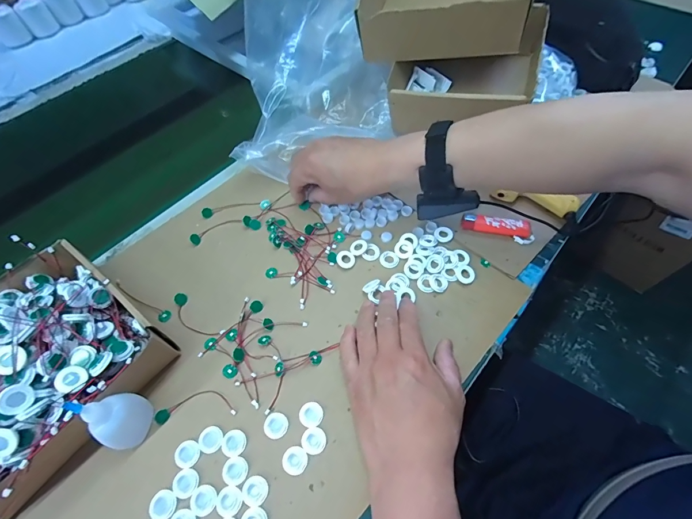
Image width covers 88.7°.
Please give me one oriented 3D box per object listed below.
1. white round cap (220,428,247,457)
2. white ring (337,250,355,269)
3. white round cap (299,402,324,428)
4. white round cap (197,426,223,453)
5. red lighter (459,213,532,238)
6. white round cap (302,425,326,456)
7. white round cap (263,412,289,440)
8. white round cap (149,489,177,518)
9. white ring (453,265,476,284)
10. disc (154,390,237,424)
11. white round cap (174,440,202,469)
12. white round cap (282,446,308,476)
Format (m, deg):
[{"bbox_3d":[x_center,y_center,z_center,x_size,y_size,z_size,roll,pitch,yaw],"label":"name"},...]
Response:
[{"bbox_3d":[-0.108,0.176,0.339,0.023,0.004,0.022,-1,60,1],"label":"white round cap"},{"bbox_3d":[0.000,0.000,0.437,0.023,0.007,0.023,-1,60,1],"label":"white ring"},{"bbox_3d":[-0.034,0.152,0.349,0.022,0.004,0.023,-1,60,1],"label":"white round cap"},{"bbox_3d":[-0.131,0.173,0.341,0.023,0.004,0.022,-1,60,1],"label":"white round cap"},{"bbox_3d":[0.191,-0.043,0.451,0.084,0.010,0.023,9,61,7],"label":"red lighter"},{"bbox_3d":[-0.030,0.172,0.338,0.023,0.004,0.023,-1,60,1],"label":"white round cap"},{"bbox_3d":[-0.068,0.161,0.344,0.023,0.004,0.023,-1,60,1],"label":"white round cap"},{"bbox_3d":[-0.163,0.218,0.314,0.022,0.004,0.023,-1,60,1],"label":"white round cap"},{"bbox_3d":[0.140,0.017,0.420,0.024,0.004,0.022,36,67,20],"label":"white ring"},{"bbox_3d":[-0.150,0.147,0.357,0.076,0.009,0.026,-7,60,-2],"label":"disc"},{"bbox_3d":[-0.150,0.184,0.335,0.022,0.004,0.023,-1,60,1],"label":"white round cap"},{"bbox_3d":[-0.048,0.187,0.329,0.023,0.004,0.023,-1,60,1],"label":"white round cap"}]

